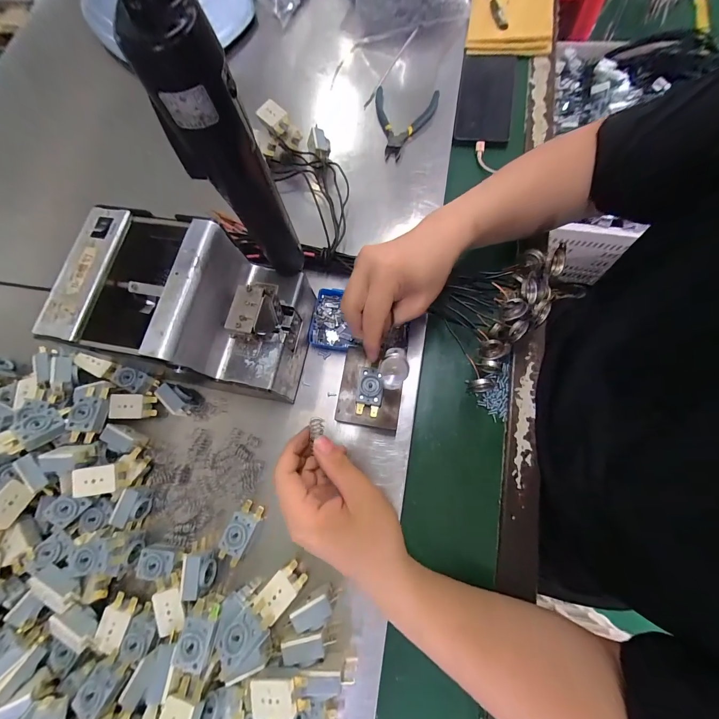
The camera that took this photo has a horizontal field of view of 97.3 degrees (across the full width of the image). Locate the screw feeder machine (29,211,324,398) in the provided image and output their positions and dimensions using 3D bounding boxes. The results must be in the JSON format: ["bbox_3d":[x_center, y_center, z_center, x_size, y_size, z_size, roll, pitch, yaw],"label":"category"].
[{"bbox_3d":[-0.152,-0.040,0.309,0.180,0.136,0.129,9,76,7],"label":"screw feeder machine"}]

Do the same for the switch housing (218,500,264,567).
[{"bbox_3d":[-0.120,0.173,0.317,0.025,0.014,0.055,22,78,10],"label":"switch housing"}]

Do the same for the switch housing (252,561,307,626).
[{"bbox_3d":[-0.073,0.216,0.297,0.026,0.016,0.046,42,82,13],"label":"switch housing"}]

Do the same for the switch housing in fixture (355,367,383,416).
[{"bbox_3d":[0.011,0.032,0.321,0.025,0.016,0.046,9,75,0],"label":"switch housing in fixture"}]

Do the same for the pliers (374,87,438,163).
[{"bbox_3d":[0.052,-0.326,0.434,0.087,0.022,0.114,16,77,9],"label":"pliers"}]

